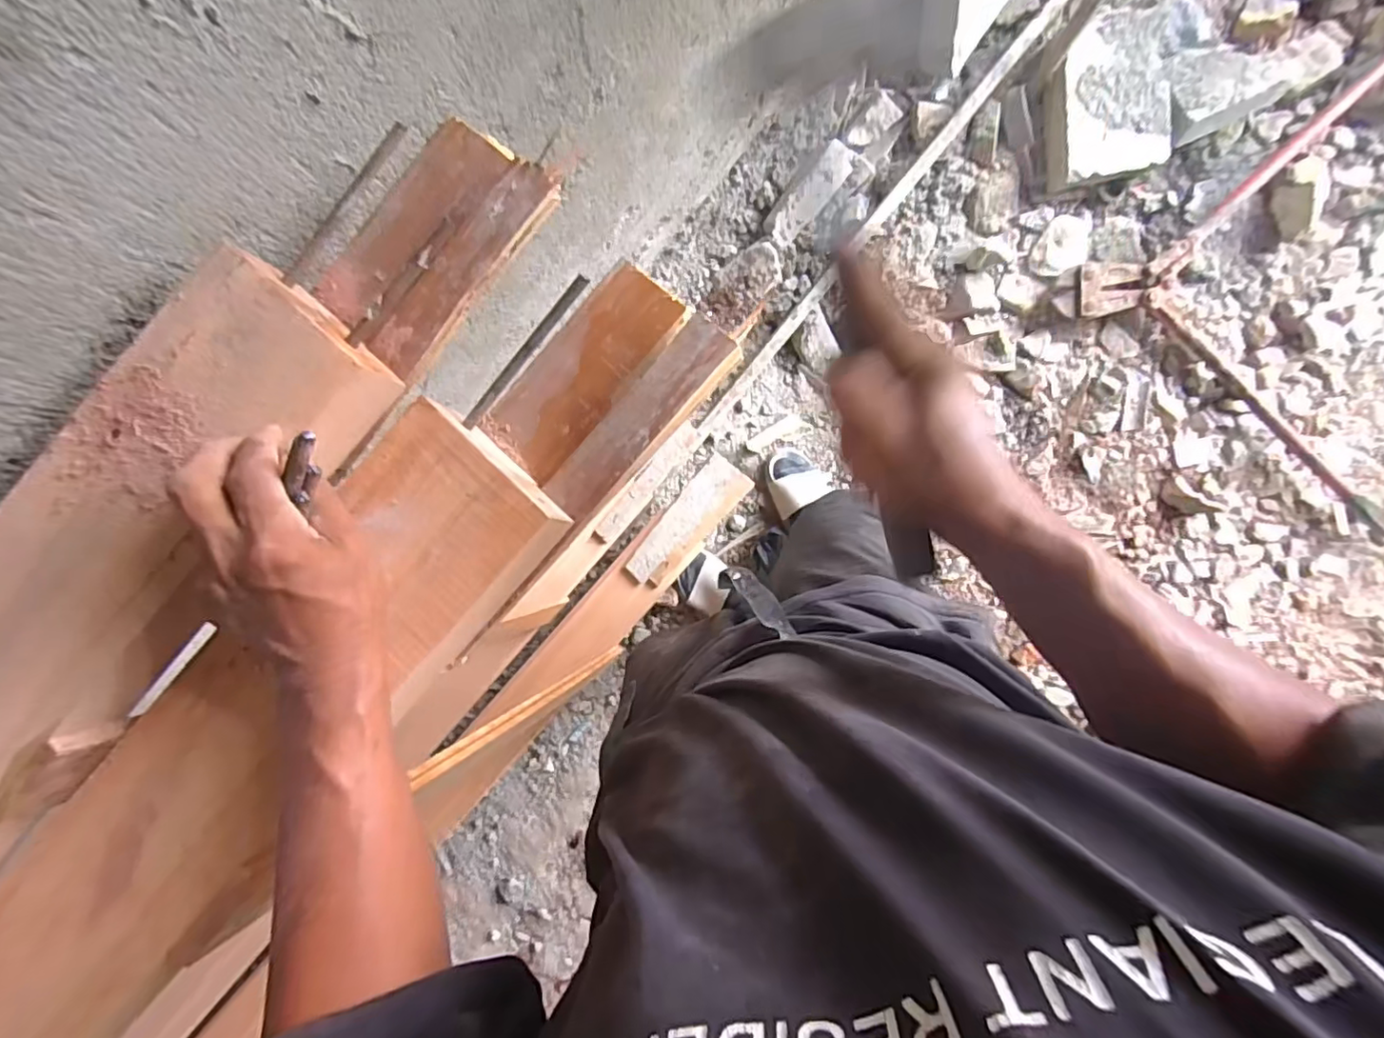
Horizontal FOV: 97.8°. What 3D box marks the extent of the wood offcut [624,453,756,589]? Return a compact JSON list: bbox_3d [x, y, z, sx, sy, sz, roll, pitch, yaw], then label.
[{"bbox_3d":[-0.007,0.012,1.175,0.098,0.044,0.288,40,92,-4],"label":"wood offcut"}]

